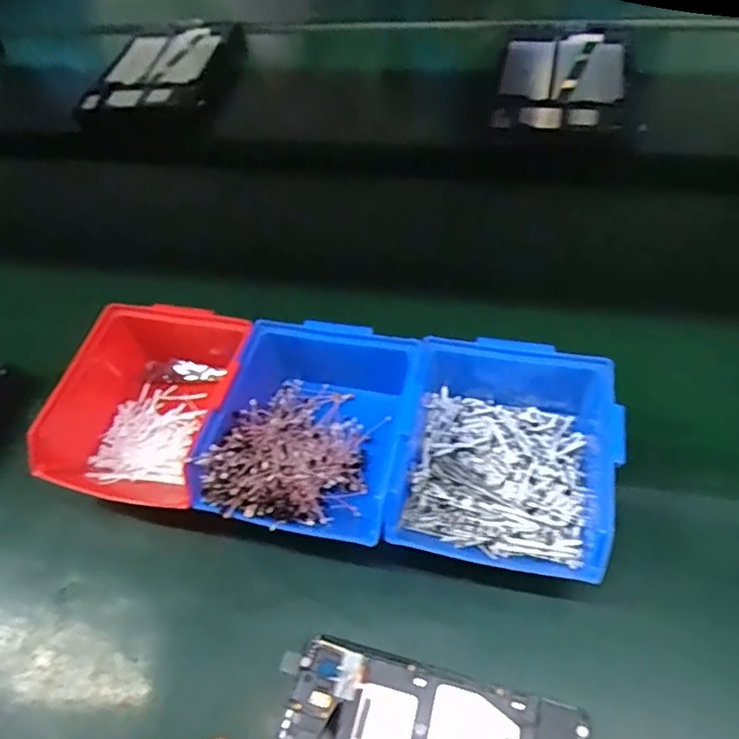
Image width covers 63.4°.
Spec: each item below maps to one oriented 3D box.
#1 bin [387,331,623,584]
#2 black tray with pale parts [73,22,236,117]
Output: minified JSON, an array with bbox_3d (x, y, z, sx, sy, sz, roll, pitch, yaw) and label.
[{"bbox_3d":[0.086,0.046,0.379,0.121,0.057,0.149,8,53,12],"label":"bin"},{"bbox_3d":[-0.277,-0.412,0.811,0.177,0.033,0.252,1,50,12],"label":"black tray with pale parts"}]

